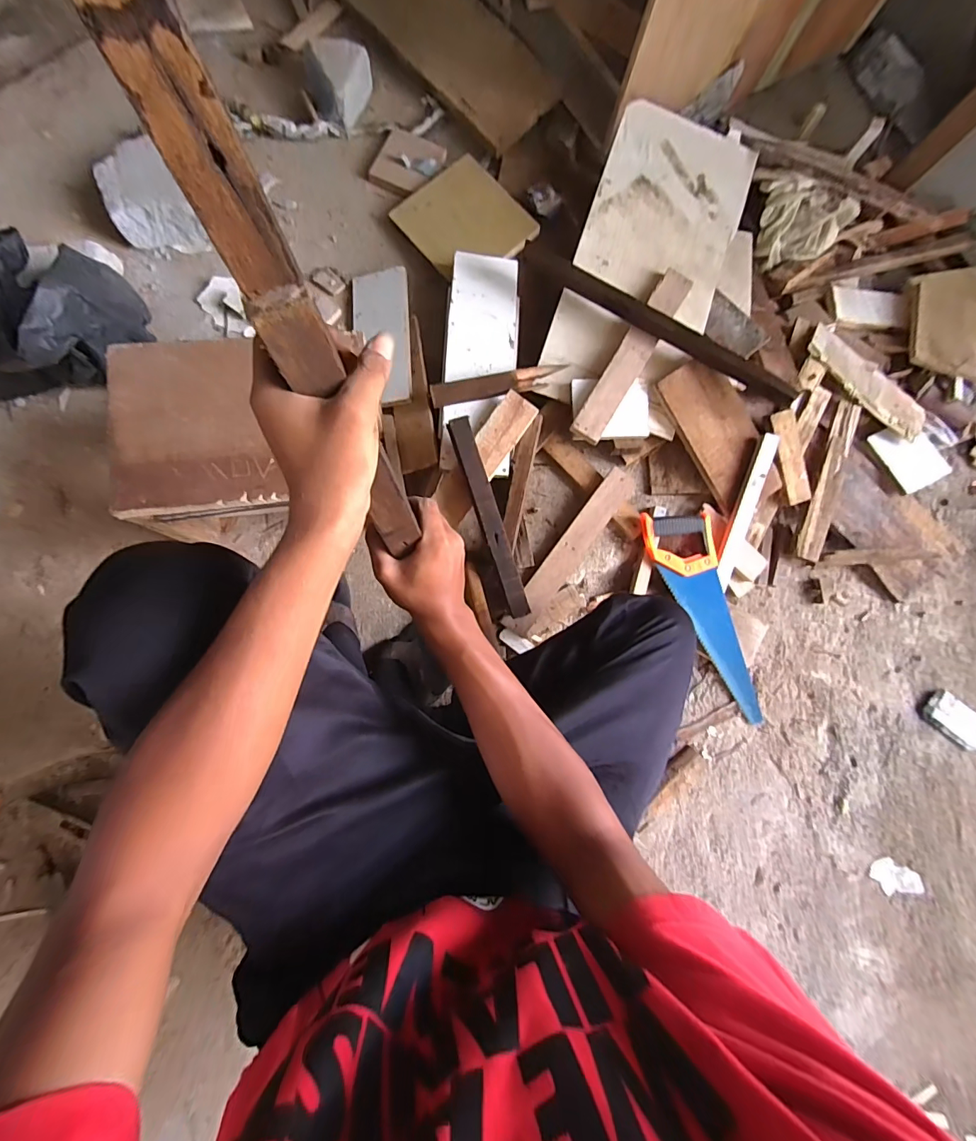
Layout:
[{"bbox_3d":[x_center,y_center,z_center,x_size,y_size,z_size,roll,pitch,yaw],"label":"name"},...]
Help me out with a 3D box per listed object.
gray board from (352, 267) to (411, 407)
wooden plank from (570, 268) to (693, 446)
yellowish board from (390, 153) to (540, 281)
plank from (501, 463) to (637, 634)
[{"bbox_3d":[-0.193,-0.421,0.801,0.105,0.015,0.266,-5,80,6],"label":"gray board"},{"bbox_3d":[0.248,-0.368,0.754,0.055,0.020,0.337,31,79,-1],"label":"wooden plank"},{"bbox_3d":[-0.044,-0.661,0.842,0.193,0.009,0.236,-41,82,0],"label":"yellowish board"},{"bbox_3d":[0.151,-0.036,0.785,0.056,0.026,0.345,38,84,-9],"label":"plank"}]

